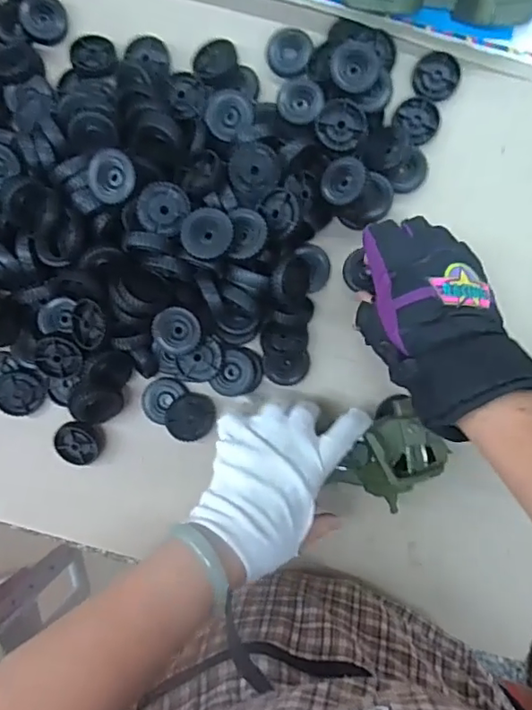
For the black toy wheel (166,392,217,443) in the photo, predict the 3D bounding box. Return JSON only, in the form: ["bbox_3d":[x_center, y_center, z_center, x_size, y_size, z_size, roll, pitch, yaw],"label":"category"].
[{"bbox_3d":[-0.070,0.059,0.517,0.044,0.010,0.045,6,94,-18],"label":"black toy wheel"}]

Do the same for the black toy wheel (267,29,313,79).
[{"bbox_3d":[0.022,-0.282,0.515,0.040,0.010,0.036,37,91,2],"label":"black toy wheel"}]

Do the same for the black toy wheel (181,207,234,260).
[{"bbox_3d":[-0.048,-0.099,0.456,0.041,0.014,0.040,0,90,2],"label":"black toy wheel"}]

